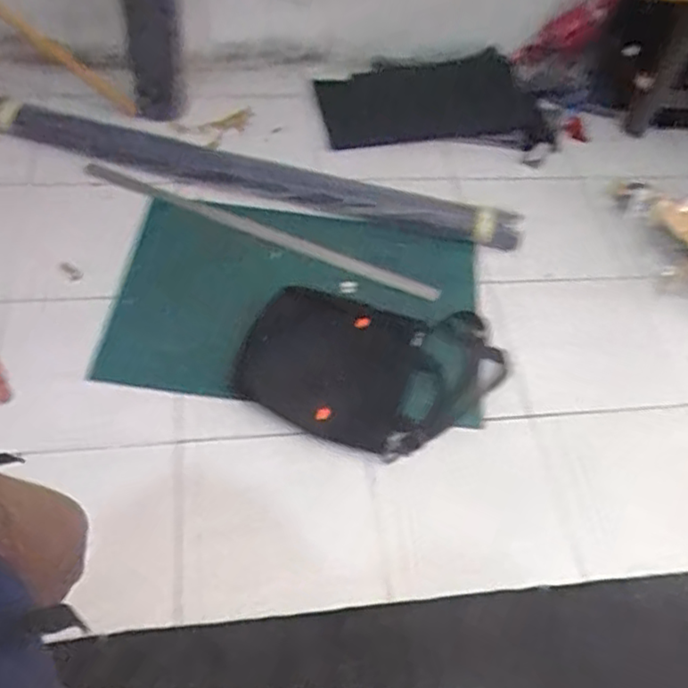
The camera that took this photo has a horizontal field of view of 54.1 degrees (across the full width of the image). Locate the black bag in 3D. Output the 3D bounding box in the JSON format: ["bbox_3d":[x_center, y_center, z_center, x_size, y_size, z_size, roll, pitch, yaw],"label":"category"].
[{"bbox_3d":[0.064,0.057,1.579,0.625,0.045,0.391,9,54,1],"label":"black bag"}]

